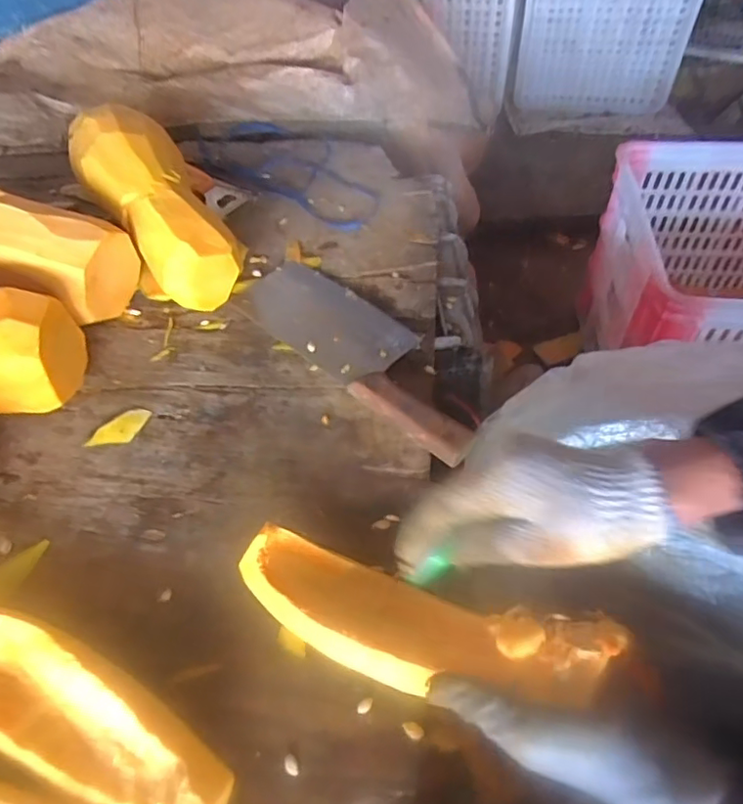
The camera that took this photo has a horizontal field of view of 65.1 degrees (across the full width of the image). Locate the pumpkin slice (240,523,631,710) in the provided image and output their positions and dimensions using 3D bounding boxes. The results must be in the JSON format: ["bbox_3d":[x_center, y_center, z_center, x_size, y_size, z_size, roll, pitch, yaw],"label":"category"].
[{"bbox_3d":[0.029,0.144,0.376,0.234,0.048,0.073,9,55,18],"label":"pumpkin slice"}]

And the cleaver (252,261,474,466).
[{"bbox_3d":[-0.009,-0.056,0.556,0.095,0.024,0.292,-39,61,-22],"label":"cleaver"}]

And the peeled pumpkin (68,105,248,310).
[{"bbox_3d":[-0.234,-0.226,0.623,0.109,0.079,0.305,-31,71,-18],"label":"peeled pumpkin"}]

